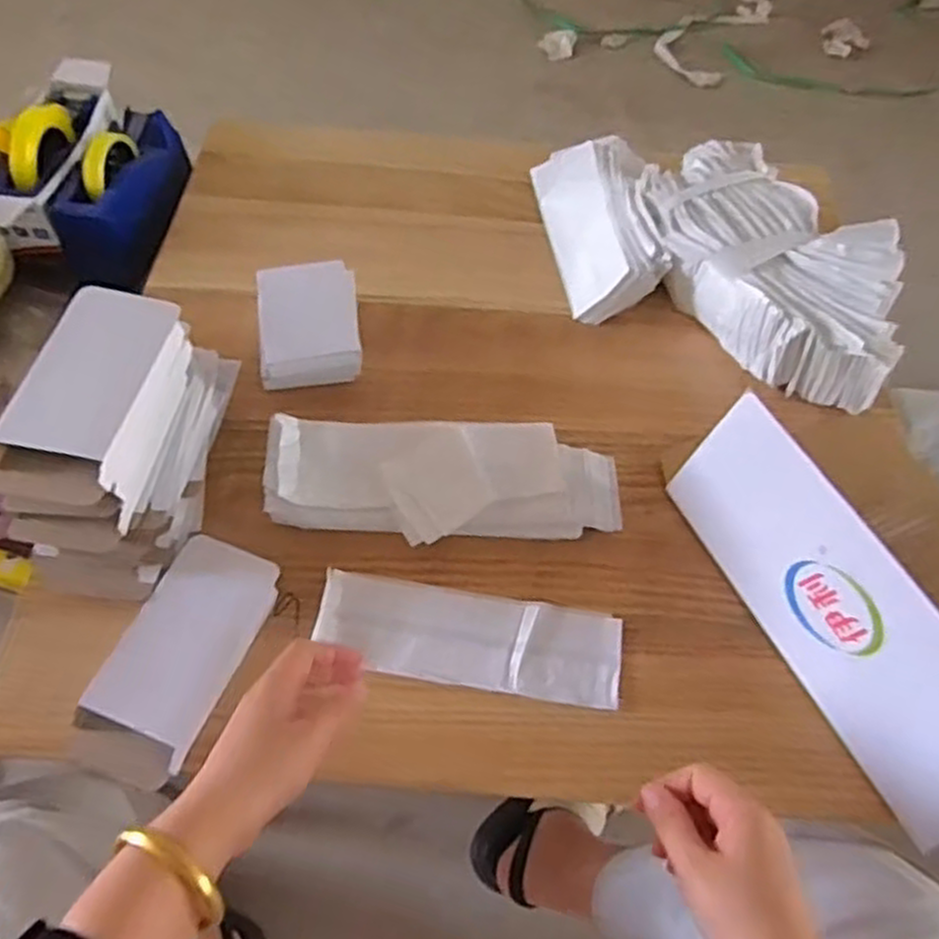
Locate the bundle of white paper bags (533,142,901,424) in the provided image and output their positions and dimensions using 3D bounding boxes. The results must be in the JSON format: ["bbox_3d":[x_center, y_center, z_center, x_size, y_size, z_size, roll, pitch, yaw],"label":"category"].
[{"bbox_3d":[0.244,-0.246,0.829,0.410,0.080,0.264,23,59,13],"label":"bundle of white paper bags"}]

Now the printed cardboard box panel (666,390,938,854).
[{"bbox_3d":[0.270,0.104,0.584,0.009,0.128,0.322,-11,55,-32],"label":"printed cardboard box panel"}]

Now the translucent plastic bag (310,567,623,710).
[{"bbox_3d":[-0.001,0.135,0.630,0.240,0.012,0.074,10,67,2],"label":"translucent plastic bag"}]

